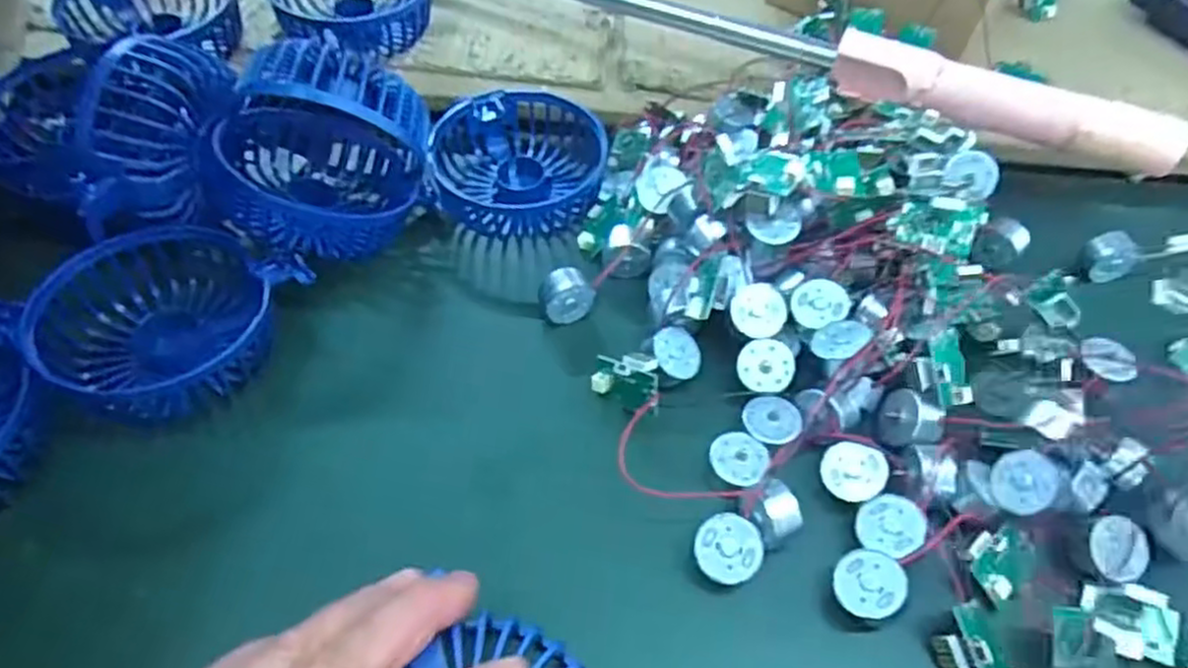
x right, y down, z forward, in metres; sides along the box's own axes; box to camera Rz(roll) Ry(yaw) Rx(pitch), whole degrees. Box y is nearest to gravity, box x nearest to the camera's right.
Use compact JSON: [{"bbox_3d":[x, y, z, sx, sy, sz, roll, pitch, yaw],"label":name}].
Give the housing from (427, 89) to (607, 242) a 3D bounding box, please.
[{"bbox_3d":[-0.041,-0.090,0.396,0.087,0.040,0.087,-3,51,-6],"label":"housing"}]

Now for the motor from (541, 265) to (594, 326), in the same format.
[{"bbox_3d":[-0.014,-0.018,0.343,0.023,0.021,0.015,-15,53,-16],"label":"motor"}]

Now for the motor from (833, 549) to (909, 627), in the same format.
[{"bbox_3d":[0.099,0.090,0.264,0.024,0.012,0.024,-13,54,19],"label":"motor"}]

